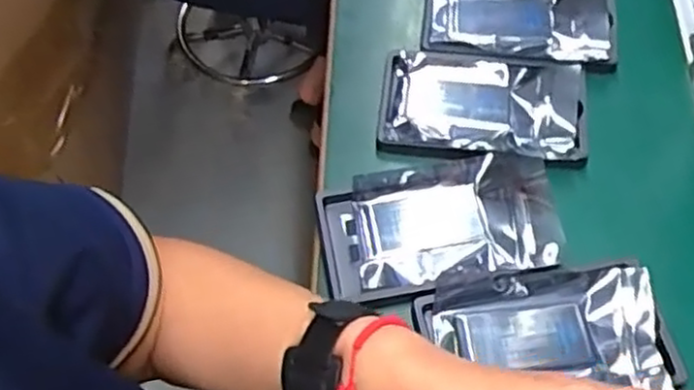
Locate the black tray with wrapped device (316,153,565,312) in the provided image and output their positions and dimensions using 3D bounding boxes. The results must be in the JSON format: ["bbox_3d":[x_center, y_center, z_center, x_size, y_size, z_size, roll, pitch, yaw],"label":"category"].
[{"bbox_3d":[0.067,0.028,0.521,0.164,0.029,0.108,-11,61,-5],"label":"black tray with wrapped device"}]

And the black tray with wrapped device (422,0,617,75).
[{"bbox_3d":[0.146,-0.152,0.613,0.156,0.016,0.096,6,61,4],"label":"black tray with wrapped device"}]

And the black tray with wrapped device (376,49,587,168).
[{"bbox_3d":[0.107,-0.070,0.569,0.158,0.022,0.095,7,61,5],"label":"black tray with wrapped device"}]

